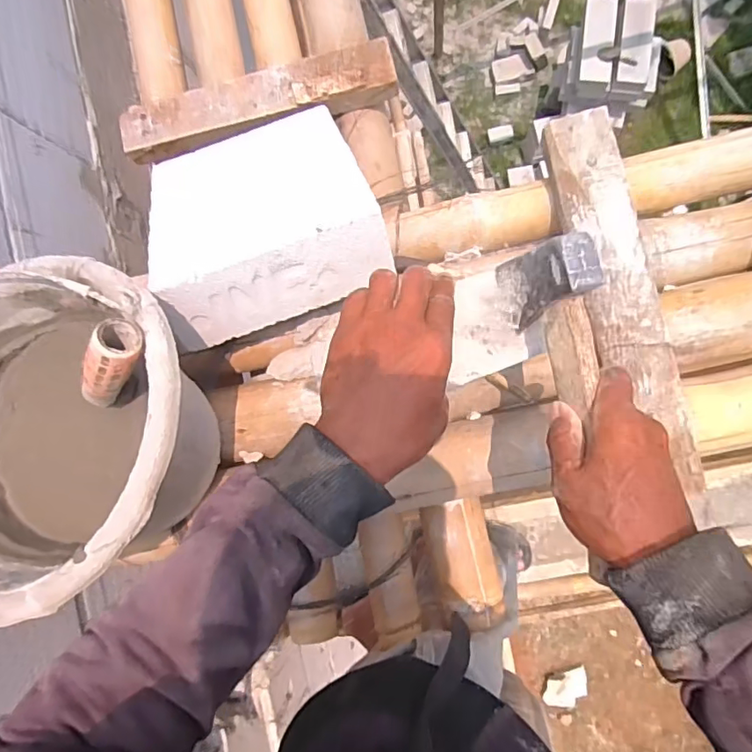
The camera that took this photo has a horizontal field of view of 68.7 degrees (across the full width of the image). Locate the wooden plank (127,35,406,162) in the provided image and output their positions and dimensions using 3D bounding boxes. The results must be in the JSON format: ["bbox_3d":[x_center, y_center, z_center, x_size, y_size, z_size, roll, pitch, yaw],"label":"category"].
[{"bbox_3d":[-0.132,-0.303,0.605,0.306,0.024,0.061,-11,86,7],"label":"wooden plank"}]

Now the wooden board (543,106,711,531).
[{"bbox_3d":[0.217,-0.063,0.476,0.062,0.017,0.347,-15,82,6],"label":"wooden board"}]

